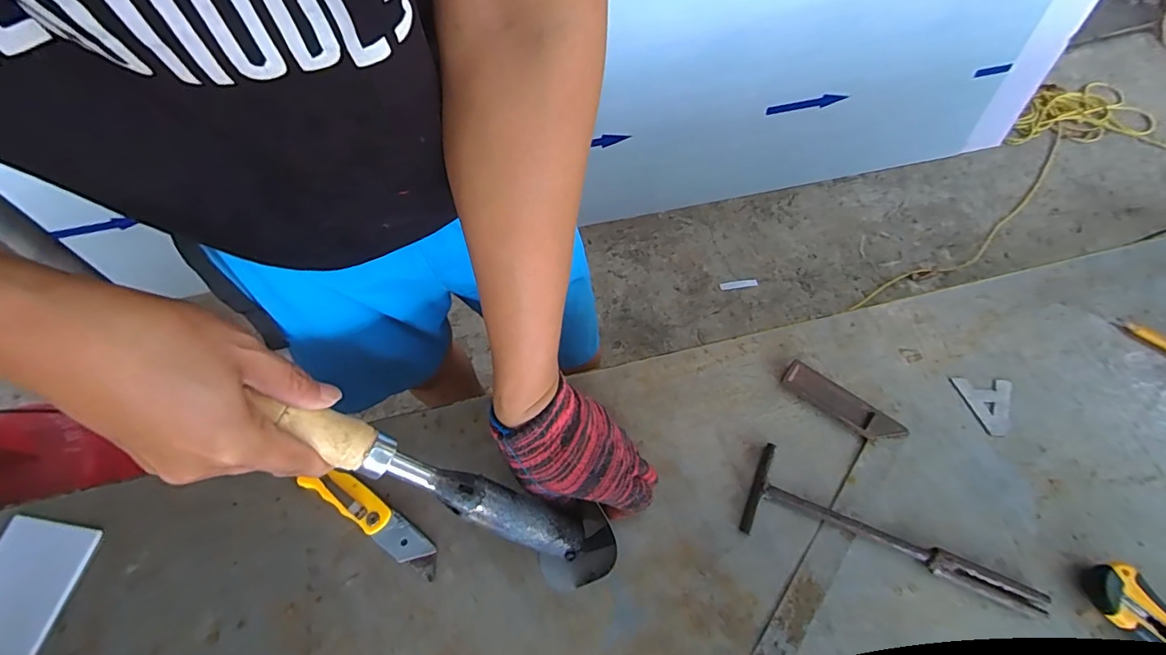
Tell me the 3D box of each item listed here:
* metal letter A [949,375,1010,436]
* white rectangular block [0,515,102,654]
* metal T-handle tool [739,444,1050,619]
[{"bbox_3d":[0.368,0.072,0.461,0.050,0.005,0.052,2,64,2],"label":"metal letter A"},{"bbox_3d":[-0.453,0.210,0.406,0.080,0.008,0.101,9,64,5],"label":"white rectangular block"},{"bbox_3d":[0.244,0.179,0.404,0.222,0.012,0.070,24,66,12],"label":"metal T-handle tool"}]

